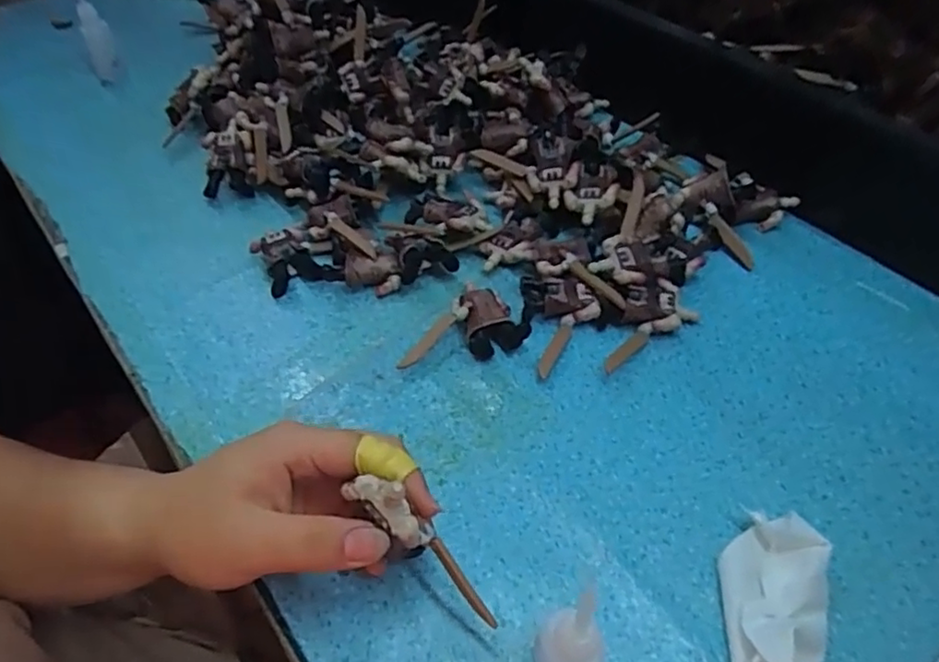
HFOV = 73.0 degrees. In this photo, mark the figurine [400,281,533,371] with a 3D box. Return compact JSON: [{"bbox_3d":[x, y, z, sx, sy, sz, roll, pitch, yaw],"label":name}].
[{"bbox_3d":[-0.006,-0.003,0.388,0.075,0.021,0.044,-8,49,-6],"label":"figurine"}]

